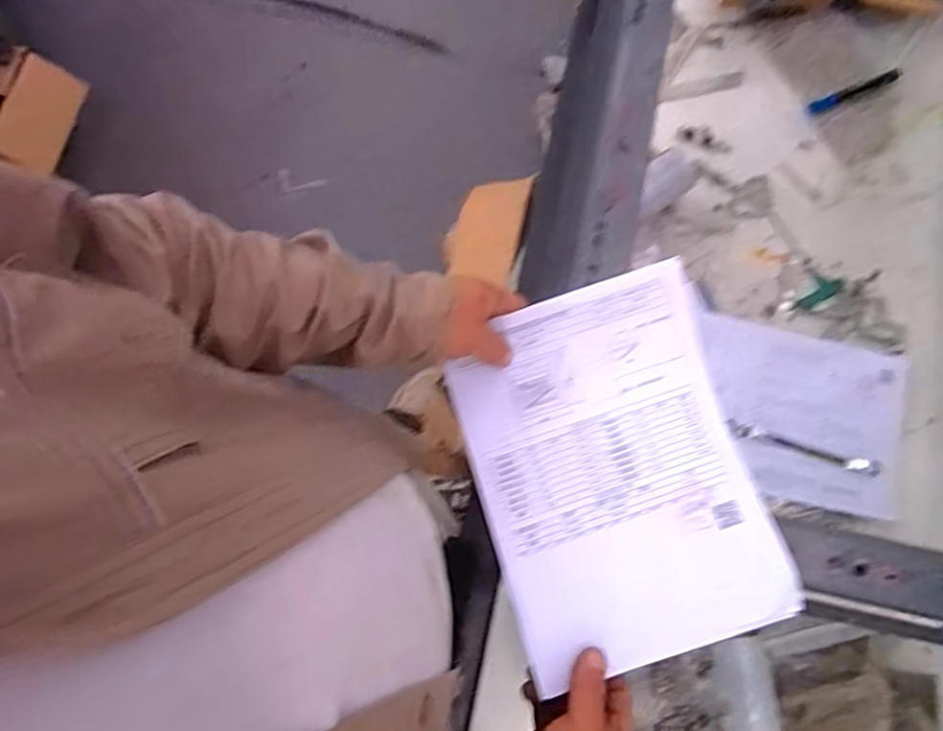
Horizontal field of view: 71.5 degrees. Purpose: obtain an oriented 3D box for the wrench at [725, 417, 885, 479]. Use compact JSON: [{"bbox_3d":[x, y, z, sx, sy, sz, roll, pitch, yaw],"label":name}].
[{"bbox_3d":[0.415,0.102,0.820,0.190,0.009,0.024,15,75,4],"label":"wrench"}]

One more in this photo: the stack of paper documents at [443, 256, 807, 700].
[{"bbox_3d":[0.114,0.083,0.523,0.214,0.045,0.286,-17,75,-4],"label":"stack of paper documents"}]

